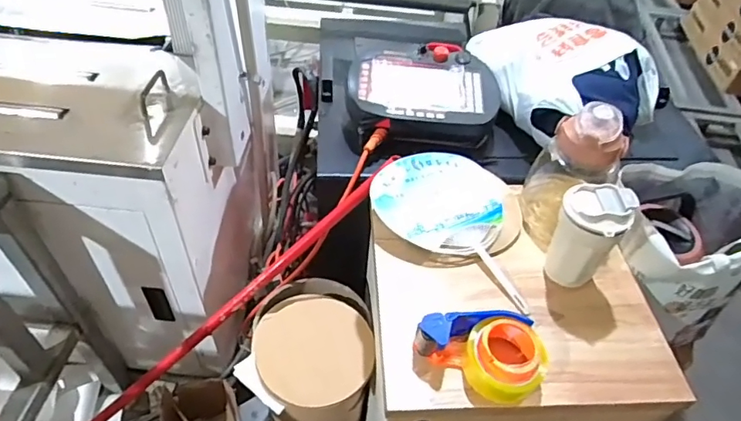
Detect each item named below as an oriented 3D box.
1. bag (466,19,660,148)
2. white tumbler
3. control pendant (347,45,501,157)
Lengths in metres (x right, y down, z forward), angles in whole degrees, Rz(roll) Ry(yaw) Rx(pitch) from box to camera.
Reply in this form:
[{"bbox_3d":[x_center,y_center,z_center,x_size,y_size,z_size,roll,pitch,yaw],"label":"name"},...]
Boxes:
[{"bbox_3d":[0.375,-0.270,0.965,0.280,0.125,0.328,-9,48,-13],"label":"bag"},{"bbox_3d":[0.296,0.039,0.715,0.088,0.156,0.078,26,50,19],"label":"white tumbler"},{"bbox_3d":[0.092,-0.208,0.953,0.279,0.091,0.221,-1,47,-6],"label":"control pendant"}]

